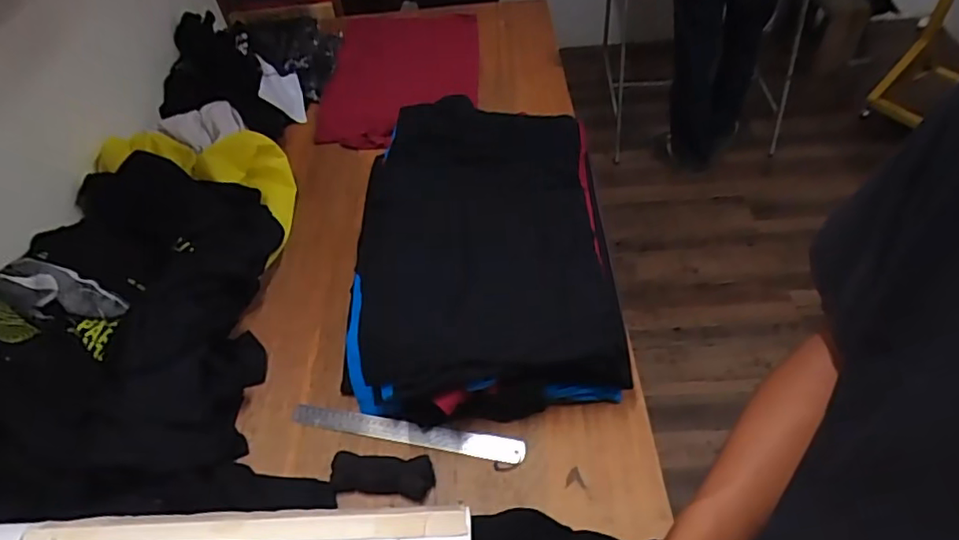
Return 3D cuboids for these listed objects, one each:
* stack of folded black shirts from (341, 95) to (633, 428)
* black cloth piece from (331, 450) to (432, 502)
[{"bbox_3d":[0.000,-0.038,0.881,0.370,0.177,0.503,-3,49,4],"label":"stack of folded black shirts"},{"bbox_3d":[-0.122,0.259,0.738,0.127,0.026,0.045,2,49,8],"label":"black cloth piece"}]

